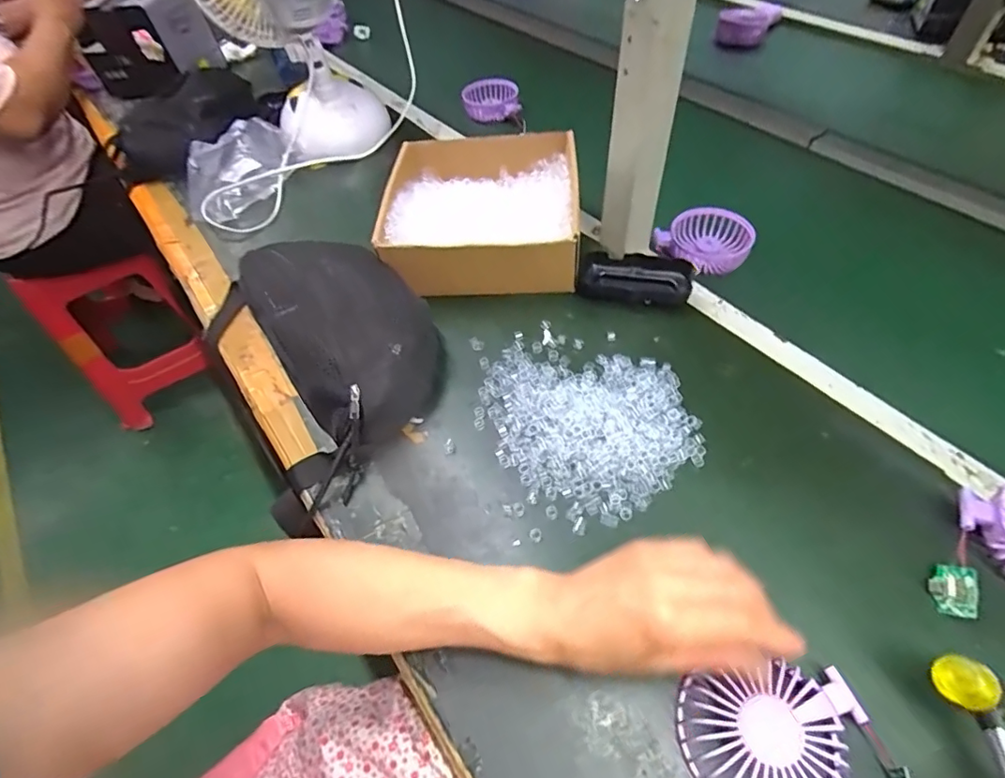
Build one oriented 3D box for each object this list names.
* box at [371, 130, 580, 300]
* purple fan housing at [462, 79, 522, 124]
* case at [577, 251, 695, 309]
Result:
[{"bbox_3d":[-0.023,-0.197,0.588,0.199,0.067,0.210,-2,52,4],"label":"box"},{"bbox_3d":[-0.018,-0.470,0.862,0.089,0.034,0.077,-1,52,4],"label":"purple fan housing"},{"bbox_3d":[0.136,-0.113,0.545,0.110,0.027,0.055,10,54,12],"label":"case"}]

